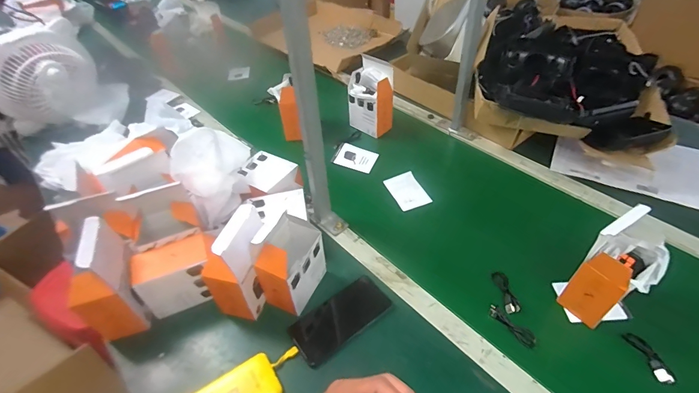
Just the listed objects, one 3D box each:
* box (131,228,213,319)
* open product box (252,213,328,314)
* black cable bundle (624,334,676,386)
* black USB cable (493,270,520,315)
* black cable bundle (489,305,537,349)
[{"bbox_3d":[-0.274,0.123,0.578,0.106,0.096,0.069,-18,45,-15],"label":"box"},{"bbox_3d":[-0.093,0.106,0.576,0.072,0.122,0.119,18,47,20],"label":"open product box"},{"bbox_3d":[0.438,0.233,0.527,0.020,0.013,0.075,-9,44,-6],"label":"black cable bundle"},{"bbox_3d":[0.264,0.160,0.611,0.021,0.016,0.080,-2,43,1],"label":"black USB cable"},{"bbox_3d":[0.254,0.203,0.568,0.021,0.018,0.078,-32,50,-27],"label":"black cable bundle"}]

